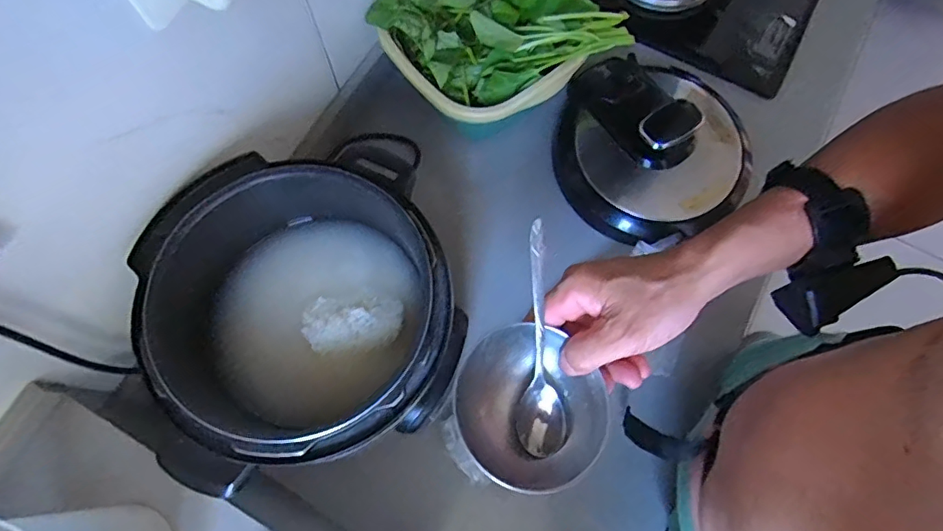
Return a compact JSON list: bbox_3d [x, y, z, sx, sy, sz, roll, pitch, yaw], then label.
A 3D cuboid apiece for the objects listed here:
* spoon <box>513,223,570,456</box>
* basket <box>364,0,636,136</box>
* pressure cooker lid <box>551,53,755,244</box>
[{"bbox_3d":[0.050,0.053,0.384,0.036,0.024,0.165,-2,88,-1],"label":"spoon"},{"bbox_3d":[0.021,-0.319,0.678,0.270,0.115,0.260,-27,75,-9],"label":"basket"},{"bbox_3d":[0.242,-0.172,0.697,0.256,0.096,0.230,-29,75,-9],"label":"pressure cooker lid"}]

